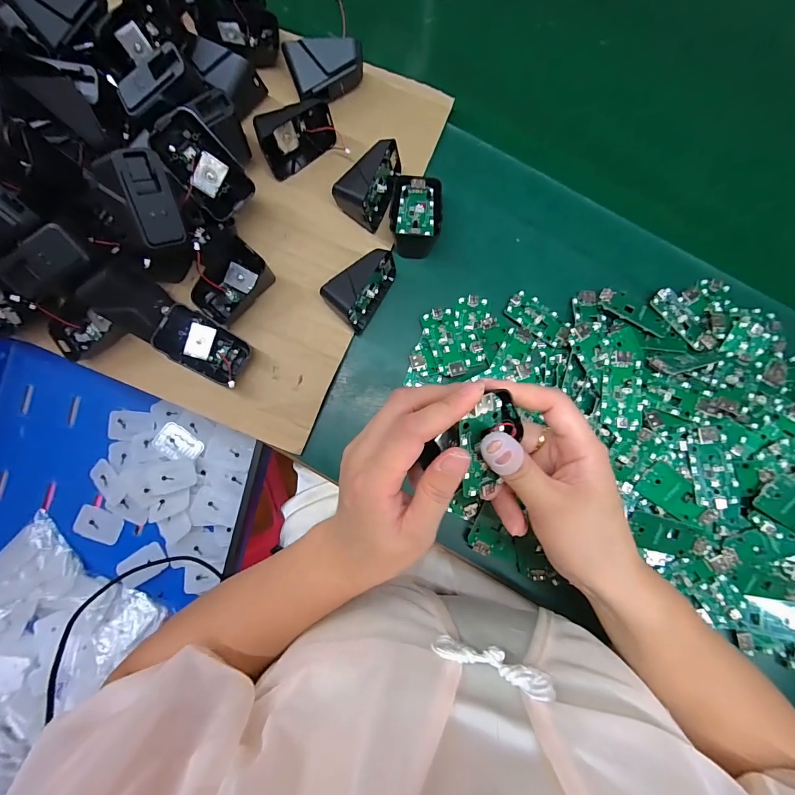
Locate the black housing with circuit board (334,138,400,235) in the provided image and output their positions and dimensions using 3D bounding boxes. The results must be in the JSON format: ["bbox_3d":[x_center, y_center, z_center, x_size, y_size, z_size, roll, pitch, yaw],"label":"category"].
[{"bbox_3d":[-0.024,-0.194,0.344,0.046,0.040,0.070,28,86,3],"label":"black housing with circuit board"}]

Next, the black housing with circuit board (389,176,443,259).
[{"bbox_3d":[0.017,-0.163,0.346,0.044,0.032,0.076,5,85,1],"label":"black housing with circuit board"}]

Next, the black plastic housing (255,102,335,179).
[{"bbox_3d":[-0.088,-0.232,0.346,0.067,0.039,0.043,-17,85,-1],"label":"black plastic housing"}]

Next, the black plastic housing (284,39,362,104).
[{"bbox_3d":[-0.064,-0.296,0.348,0.064,0.036,0.042,-21,118,-2],"label":"black plastic housing"}]

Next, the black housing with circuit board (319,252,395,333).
[{"bbox_3d":[-0.034,-0.099,0.335,0.040,0.045,0.071,31,86,3],"label":"black housing with circuit board"}]

